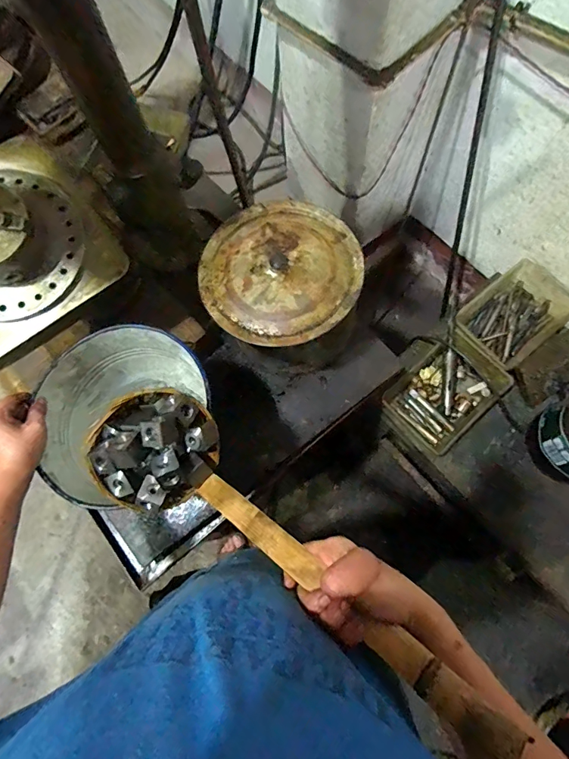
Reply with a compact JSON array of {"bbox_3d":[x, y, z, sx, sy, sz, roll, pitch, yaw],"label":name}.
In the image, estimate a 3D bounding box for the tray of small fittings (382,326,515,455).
[{"bbox_3d":[0.370,0.029,0.962,0.248,0.065,0.180,-40,74,-11],"label":"tray of small fittings"}]

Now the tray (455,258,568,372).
[{"bbox_3d":[0.534,-0.152,0.997,0.255,0.082,0.192,-38,74,-11],"label":"tray"}]

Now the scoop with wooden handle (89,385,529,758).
[{"bbox_3d":[-0.019,0.159,0.405,0.450,0.085,0.126,32,74,28],"label":"scoop with wooden handle"}]

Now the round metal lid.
[{"bbox_3d":[-0.008,-0.174,0.666,0.243,0.018,0.248,-1,71,2],"label":"round metal lid"}]

